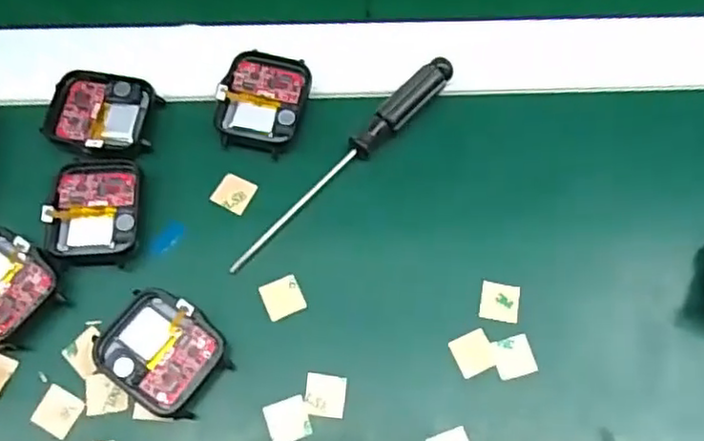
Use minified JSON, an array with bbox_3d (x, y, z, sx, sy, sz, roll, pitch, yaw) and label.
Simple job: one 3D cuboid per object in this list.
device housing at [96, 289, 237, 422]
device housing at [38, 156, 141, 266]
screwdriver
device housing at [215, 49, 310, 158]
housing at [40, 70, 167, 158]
[{"bbox_3d":[-0.073,0.050,0.252,0.046,0.010,0.037,32,72,11],"label":"device housing"},{"bbox_3d":[-0.105,-0.005,0.271,0.035,0.007,0.044,1,69,-1],"label":"device housing"},{"bbox_3d":[-0.003,-0.026,0.284,0.013,0.009,0.130,42,74,14],"label":"screwdriver"},{"bbox_3d":[-0.040,-0.053,0.294,0.037,0.008,0.045,15,70,5],"label":"device housing"},{"bbox_3d":[-0.109,-0.046,0.289,0.044,0.008,0.039,10,69,2],"label":"housing"}]

